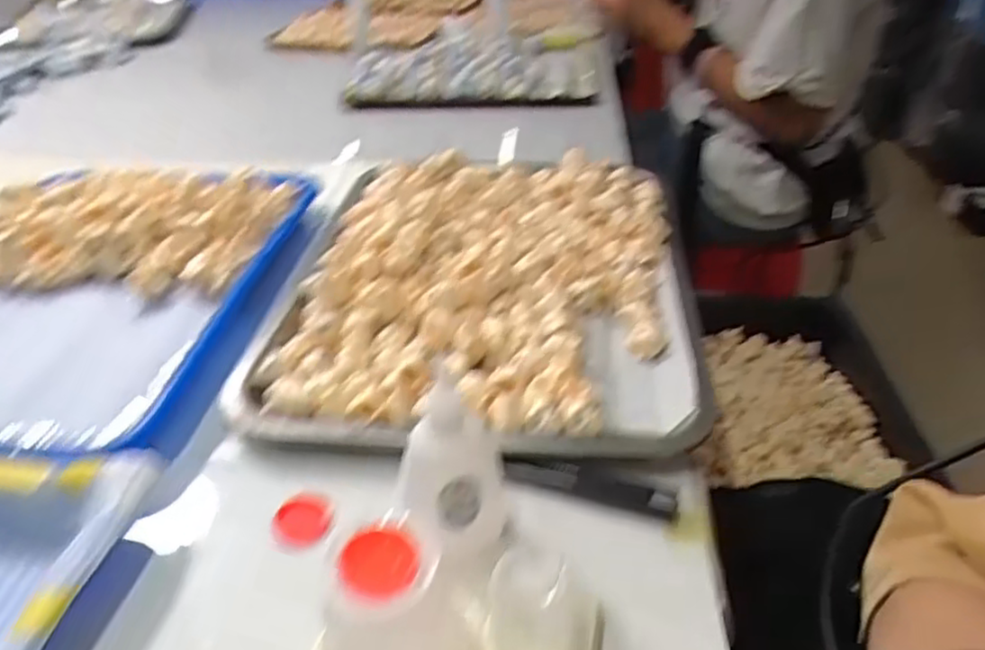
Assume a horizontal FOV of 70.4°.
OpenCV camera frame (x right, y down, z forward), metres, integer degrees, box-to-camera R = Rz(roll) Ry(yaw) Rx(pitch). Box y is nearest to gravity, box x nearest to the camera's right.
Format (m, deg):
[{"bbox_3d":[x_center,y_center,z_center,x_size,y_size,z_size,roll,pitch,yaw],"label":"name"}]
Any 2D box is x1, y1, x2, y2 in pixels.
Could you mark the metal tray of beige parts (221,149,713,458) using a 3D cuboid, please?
[{"bbox_3d":[-0.005,-0.042,0.478,0.257,0.038,0.334,2,36,5],"label":"metal tray of beige parts"}]

